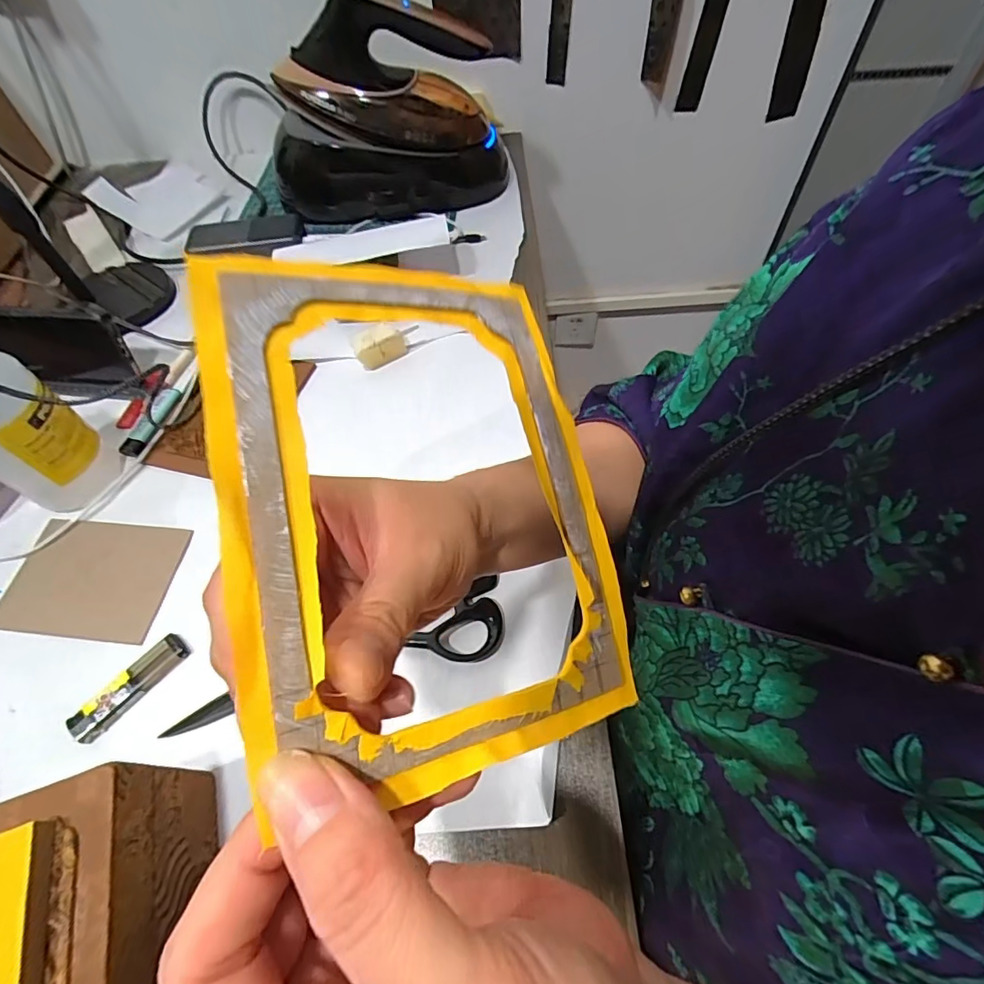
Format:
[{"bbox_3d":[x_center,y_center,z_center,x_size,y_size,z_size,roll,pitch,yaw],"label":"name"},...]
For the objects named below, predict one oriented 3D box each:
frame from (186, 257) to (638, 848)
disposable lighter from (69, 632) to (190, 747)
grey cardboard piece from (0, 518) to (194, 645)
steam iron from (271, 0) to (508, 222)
[{"bbox_3d":[-0.018,0.000,0.144,0.108,0.008,0.146,-8,78,-25],"label":"frame"},{"bbox_3d":[-0.260,0.139,0.358,0.028,0.007,0.082,38,67,23],"label":"disposable lighter"},{"bbox_3d":[-0.326,0.068,0.407,0.139,0.006,0.094,4,58,5],"label":"grey cardboard piece"},{"bbox_3d":[-0.133,-0.459,0.607,0.291,0.183,0.130,-13,58,-4],"label":"steam iron"}]

